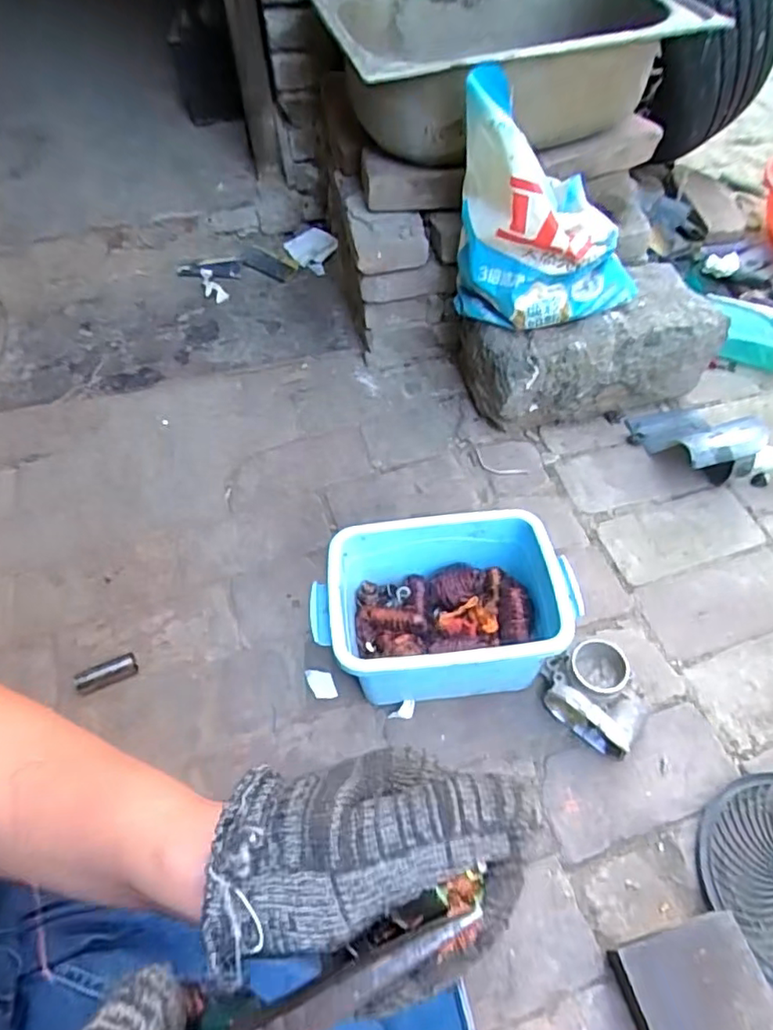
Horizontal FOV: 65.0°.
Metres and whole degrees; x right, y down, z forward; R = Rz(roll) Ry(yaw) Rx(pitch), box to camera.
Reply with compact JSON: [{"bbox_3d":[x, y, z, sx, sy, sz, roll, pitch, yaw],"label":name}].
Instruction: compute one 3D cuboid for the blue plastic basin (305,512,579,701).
[{"bbox_3d":[0.067,0.109,0.736,0.304,0.123,0.188,-2,55,2],"label":"blue plastic basin"}]

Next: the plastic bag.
[{"bbox_3d":[0.219,-0.392,0.813,0.257,0.263,0.134,14,57,12],"label":"plastic bag"}]

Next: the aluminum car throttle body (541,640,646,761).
[{"bbox_3d":[0.252,0.212,0.731,0.124,0.064,0.100,34,64,25],"label":"aluminum car throttle body"}]

